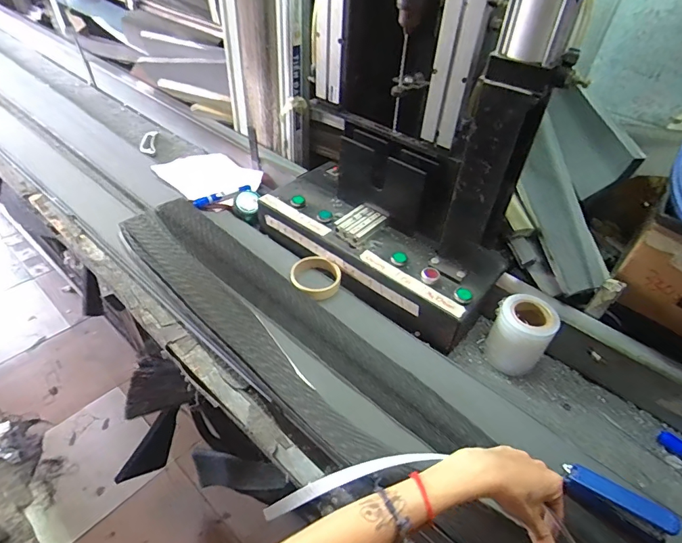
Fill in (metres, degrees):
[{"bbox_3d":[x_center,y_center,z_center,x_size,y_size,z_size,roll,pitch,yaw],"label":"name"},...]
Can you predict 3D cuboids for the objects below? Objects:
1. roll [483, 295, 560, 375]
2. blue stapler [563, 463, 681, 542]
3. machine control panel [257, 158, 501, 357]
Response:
[{"bbox_3d":[0.273,0.100,0.640,0.078,0.105,0.091,33,50,27],"label":"roll"},{"bbox_3d":[0.308,0.257,0.467,0.107,0.047,0.024,30,48,24],"label":"blue stapler"},{"bbox_3d":[0.063,-0.058,0.781,0.467,0.099,0.197,35,51,28],"label":"machine control panel"}]

